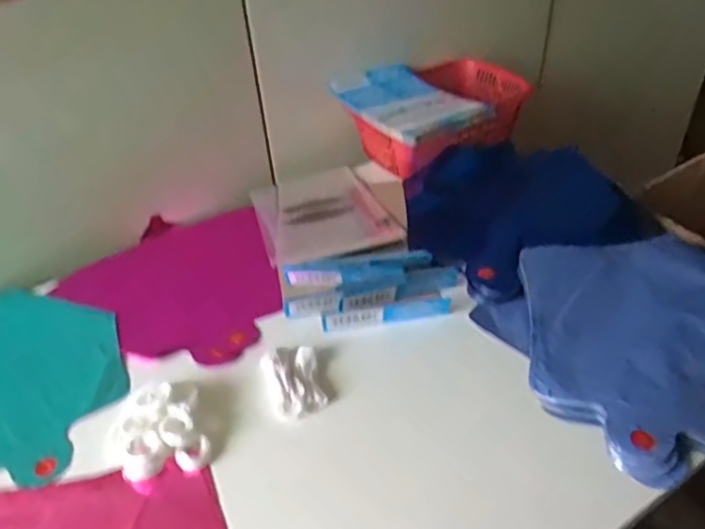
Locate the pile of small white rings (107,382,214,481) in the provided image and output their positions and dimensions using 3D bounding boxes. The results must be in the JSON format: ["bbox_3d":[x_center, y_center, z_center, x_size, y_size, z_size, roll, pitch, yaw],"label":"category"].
[{"bbox_3d":[-0.148,0.128,0.445,0.071,0.030,0.064,-18,41,-16],"label":"pile of small white rings"}]

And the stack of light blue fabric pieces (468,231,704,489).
[{"bbox_3d":[0.276,0.059,0.510,0.286,0.043,0.253,-18,41,-17],"label":"stack of light blue fabric pieces"}]

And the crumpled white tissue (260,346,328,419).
[{"bbox_3d":[-0.049,0.092,0.488,0.043,0.017,0.067,-14,41,-13],"label":"crumpled white tissue"}]

